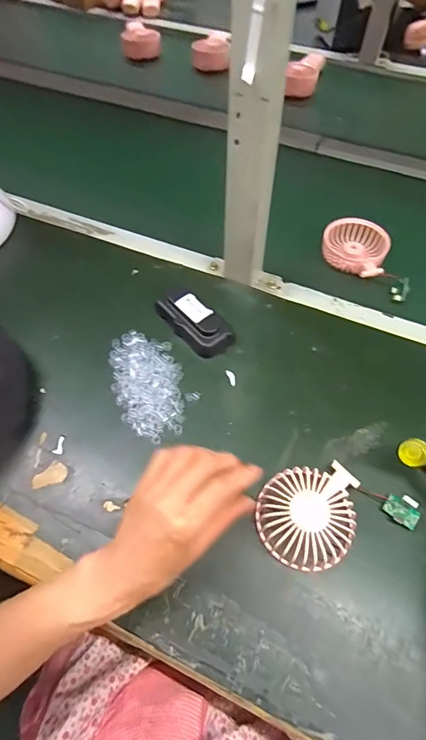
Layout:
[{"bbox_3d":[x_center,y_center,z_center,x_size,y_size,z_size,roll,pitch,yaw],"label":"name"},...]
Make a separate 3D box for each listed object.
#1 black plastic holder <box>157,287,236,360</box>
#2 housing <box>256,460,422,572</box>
[{"bbox_3d":[-0.024,-0.060,0.504,0.046,0.028,0.103,-35,63,-19],"label":"black plastic holder"},{"bbox_3d":[0.111,0.126,0.389,0.140,0.035,0.084,-18,59,-10],"label":"housing"}]

